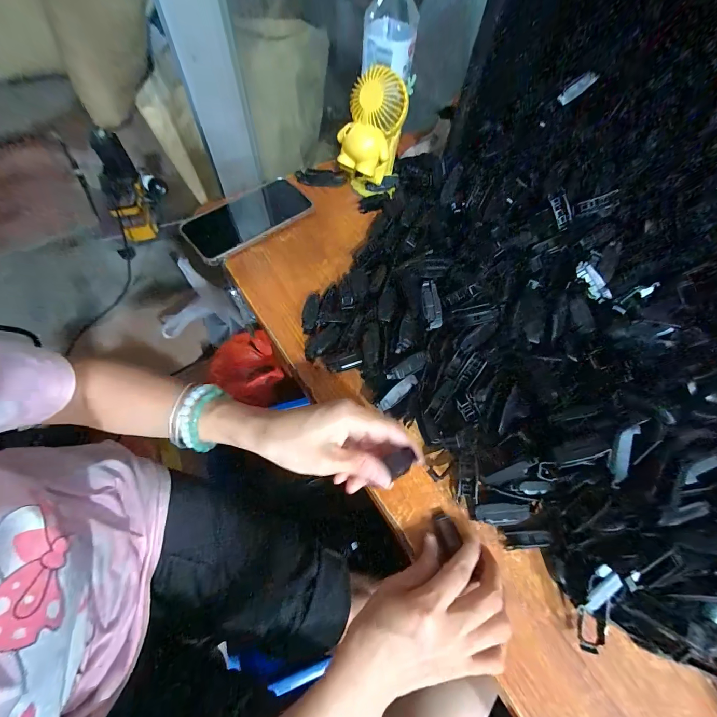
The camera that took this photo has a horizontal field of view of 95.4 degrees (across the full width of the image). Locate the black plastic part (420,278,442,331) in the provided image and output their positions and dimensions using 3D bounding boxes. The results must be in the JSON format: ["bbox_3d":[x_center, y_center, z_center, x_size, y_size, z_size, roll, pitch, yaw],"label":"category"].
[{"bbox_3d":[0.075,-0.055,0.334,0.017,0.005,0.052,-5,80,-4],"label":"black plastic part"}]

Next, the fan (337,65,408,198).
[{"bbox_3d":[0.016,-0.277,0.425,0.073,0.142,0.078,18,64,6],"label":"fan"}]

